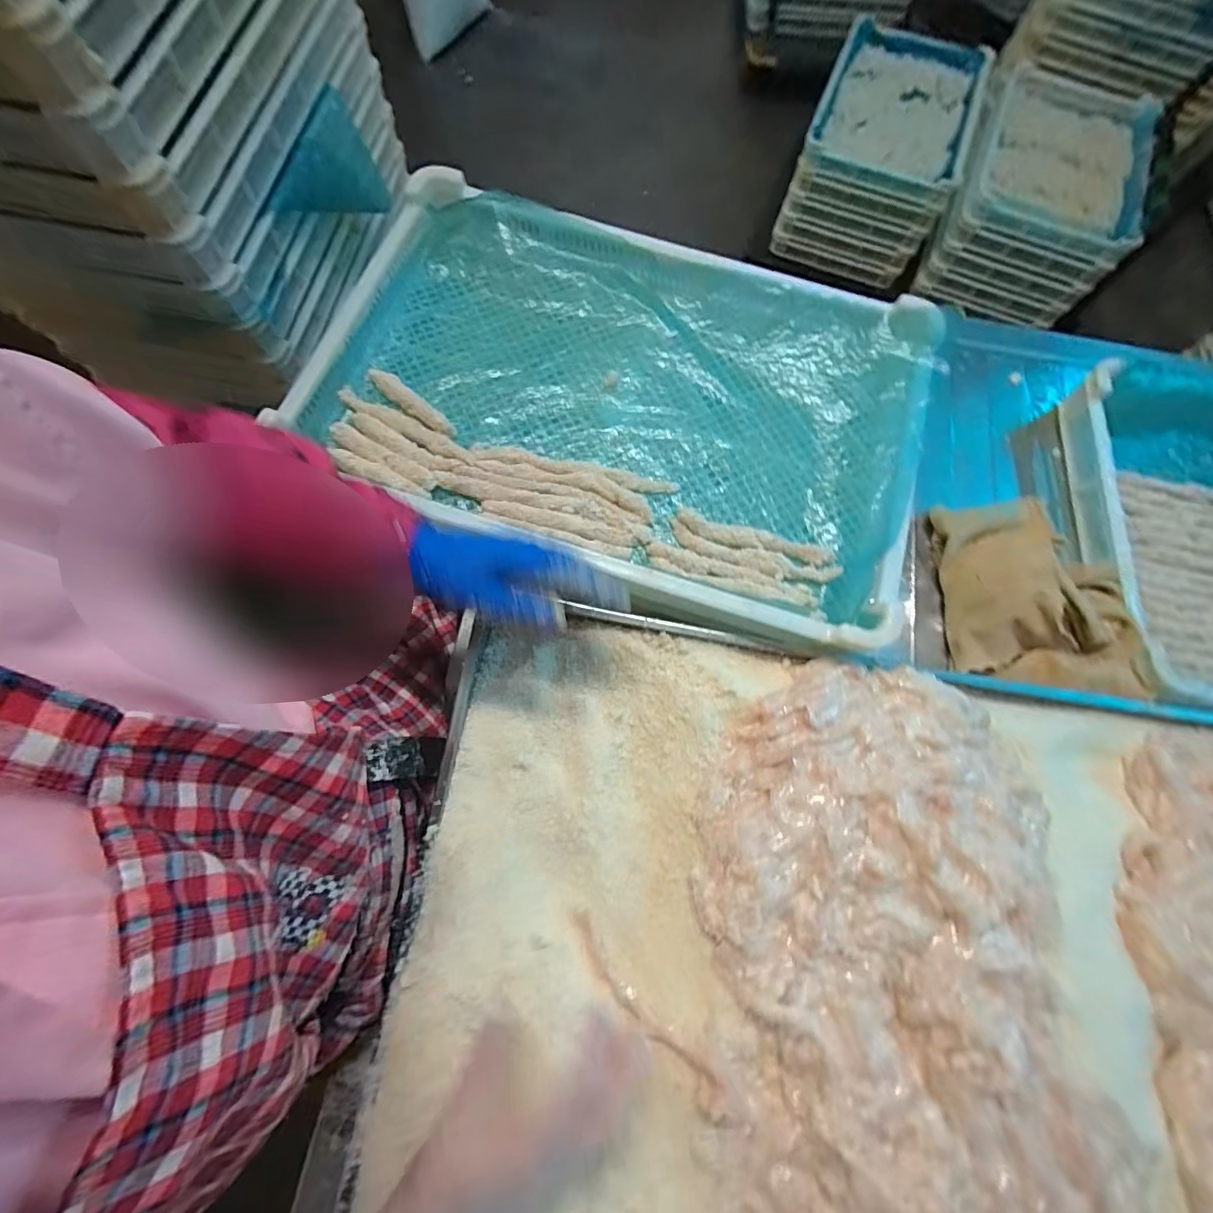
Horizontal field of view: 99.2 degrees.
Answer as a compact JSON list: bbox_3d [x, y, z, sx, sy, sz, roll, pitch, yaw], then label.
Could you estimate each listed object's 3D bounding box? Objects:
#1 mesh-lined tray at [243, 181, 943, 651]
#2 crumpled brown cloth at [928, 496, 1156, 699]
[{"bbox_3d":[0.014,-0.215,0.527,0.590,0.061,0.389,22,72,6],"label":"mesh-lined tray"},{"bbox_3d":[0.441,-0.013,0.522,0.158,0.066,0.195,3,73,-1],"label":"crumpled brown cloth"}]

